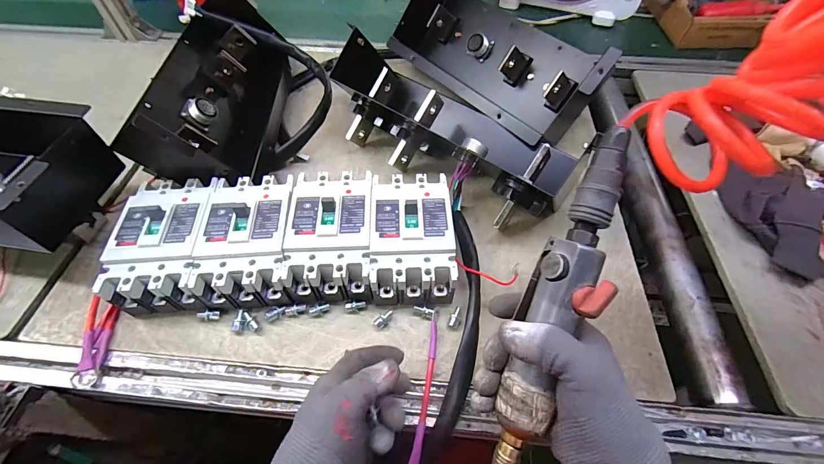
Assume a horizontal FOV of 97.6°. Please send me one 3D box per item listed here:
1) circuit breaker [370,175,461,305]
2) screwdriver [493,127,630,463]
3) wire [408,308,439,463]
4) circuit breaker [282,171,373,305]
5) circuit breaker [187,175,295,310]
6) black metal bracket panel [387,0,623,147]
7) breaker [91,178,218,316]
[{"bbox_3d":[0.000,0.006,0.431,0.093,0.069,0.152,-1,56,-3],"label":"circuit breaker"},{"bbox_3d":[0.100,0.066,0.254,0.044,0.033,0.279,19,92,14],"label":"screwdriver"},{"bbox_3d":[0.014,0.164,0.369,0.012,0.022,0.173,10,56,5],"label":"wire"},{"bbox_3d":[-0.092,0.004,0.431,0.093,0.071,0.150,0,56,-2],"label":"circuit breaker"},{"bbox_3d":[-0.188,0.009,0.428,0.096,0.072,0.150,-3,56,-3],"label":"circuit breaker"},{"bbox_3d":[0.125,-0.287,0.589,0.371,0.144,0.125,43,33,23],"label":"black metal bracket panel"},{"bbox_3d":[-0.279,0.012,0.422,0.093,0.071,0.151,-2,56,-3],"label":"breaker"}]

